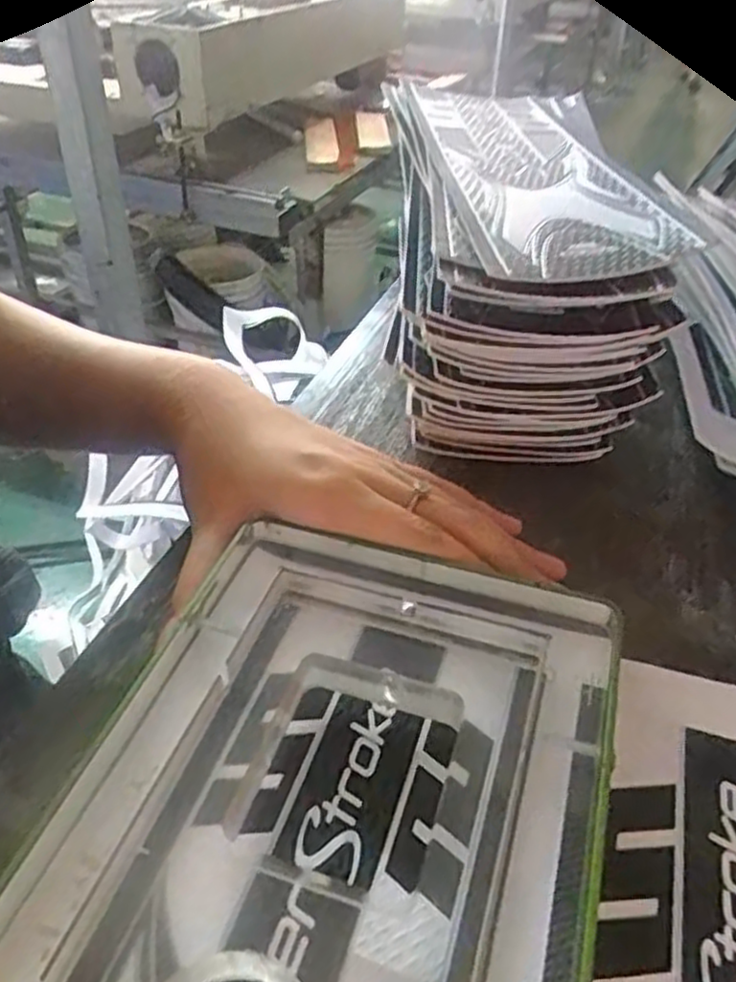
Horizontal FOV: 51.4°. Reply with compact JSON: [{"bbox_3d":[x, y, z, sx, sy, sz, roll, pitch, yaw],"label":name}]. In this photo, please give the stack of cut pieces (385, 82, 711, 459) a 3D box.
[{"bbox_3d":[0.066,-0.111,0.385,0.107,0.095,0.234,-1,39,-4],"label":"stack of cut pieces"}]

